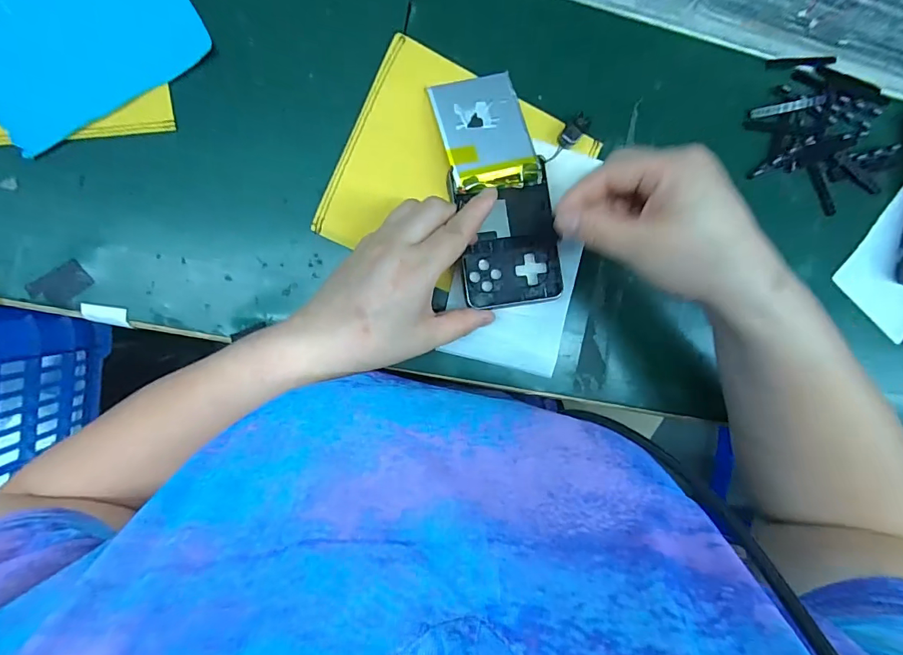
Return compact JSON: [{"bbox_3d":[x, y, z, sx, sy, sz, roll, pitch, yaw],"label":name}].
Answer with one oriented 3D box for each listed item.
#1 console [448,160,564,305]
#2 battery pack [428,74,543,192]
[{"bbox_3d":[0.042,-0.066,0.316,0.072,0.019,0.099,-10,96,-6],"label":"console"},{"bbox_3d":[0.024,-0.138,0.313,0.062,0.010,0.084,-14,81,-7],"label":"battery pack"}]

